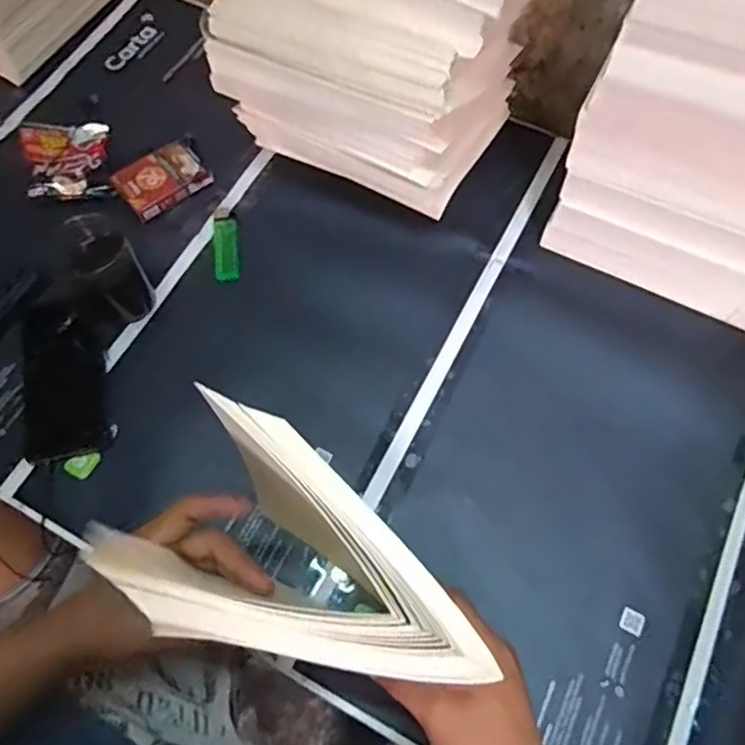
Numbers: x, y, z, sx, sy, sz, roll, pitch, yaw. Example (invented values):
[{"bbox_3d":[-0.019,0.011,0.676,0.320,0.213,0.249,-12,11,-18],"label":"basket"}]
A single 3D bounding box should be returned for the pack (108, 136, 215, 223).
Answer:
[{"bbox_3d":[-0.223,-0.207,0.646,0.095,0.024,0.064,-42,73,-15],"label":"pack"}]

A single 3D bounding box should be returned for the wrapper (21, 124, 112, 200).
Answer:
[{"bbox_3d":[-0.330,-0.230,0.652,0.083,0.027,0.090,-11,67,-4],"label":"wrapper"}]

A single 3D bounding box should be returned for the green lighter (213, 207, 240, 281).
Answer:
[{"bbox_3d":[-0.151,-0.133,0.619,0.025,0.010,0.085,-8,67,-3],"label":"green lighter"}]

